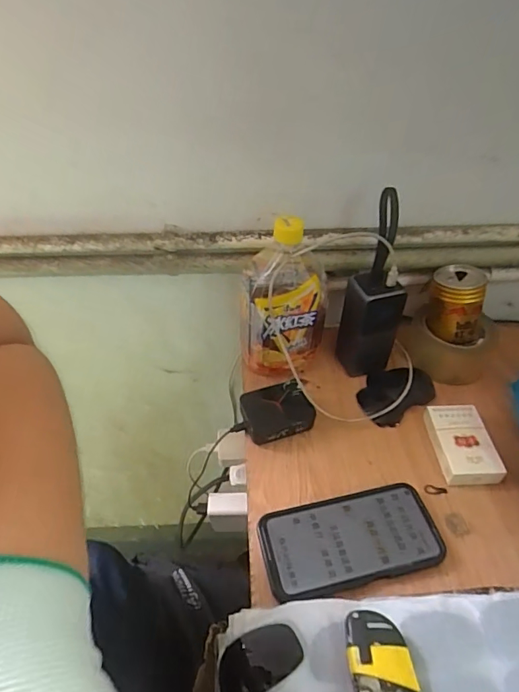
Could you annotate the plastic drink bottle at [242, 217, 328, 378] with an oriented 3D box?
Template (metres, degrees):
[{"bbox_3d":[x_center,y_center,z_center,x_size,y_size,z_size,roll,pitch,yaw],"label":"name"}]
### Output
[{"bbox_3d":[0.028,-0.062,0.540,0.092,0.193,0.092,2,45,2],"label":"plastic drink bottle"}]

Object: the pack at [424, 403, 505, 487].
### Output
[{"bbox_3d":[0.219,0.107,0.510,0.058,0.024,0.090,-1,45,-1],"label":"pack"}]

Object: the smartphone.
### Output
[{"bbox_3d":[0.085,0.181,0.438,0.163,0.016,0.080,-10,45,-9],"label":"smartphone"}]

